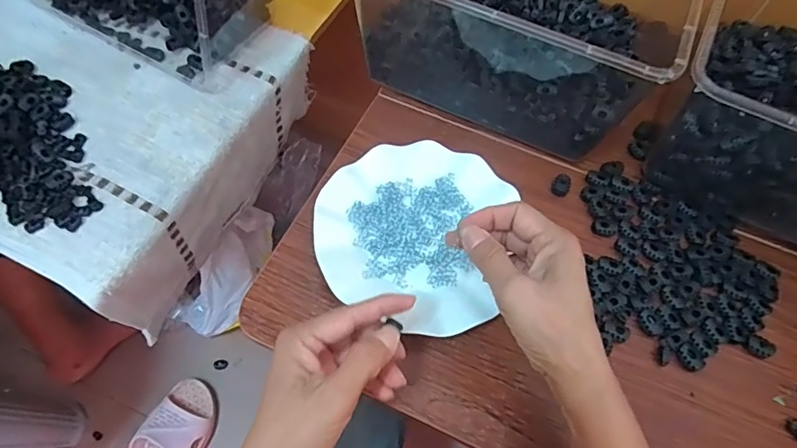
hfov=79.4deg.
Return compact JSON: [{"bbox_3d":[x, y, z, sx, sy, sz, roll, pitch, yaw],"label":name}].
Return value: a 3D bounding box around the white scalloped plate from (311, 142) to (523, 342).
[{"bbox_3d":[0.014,0.005,0.434,0.165,0.034,0.174,2,61,-4],"label":"white scalloped plate"}]

